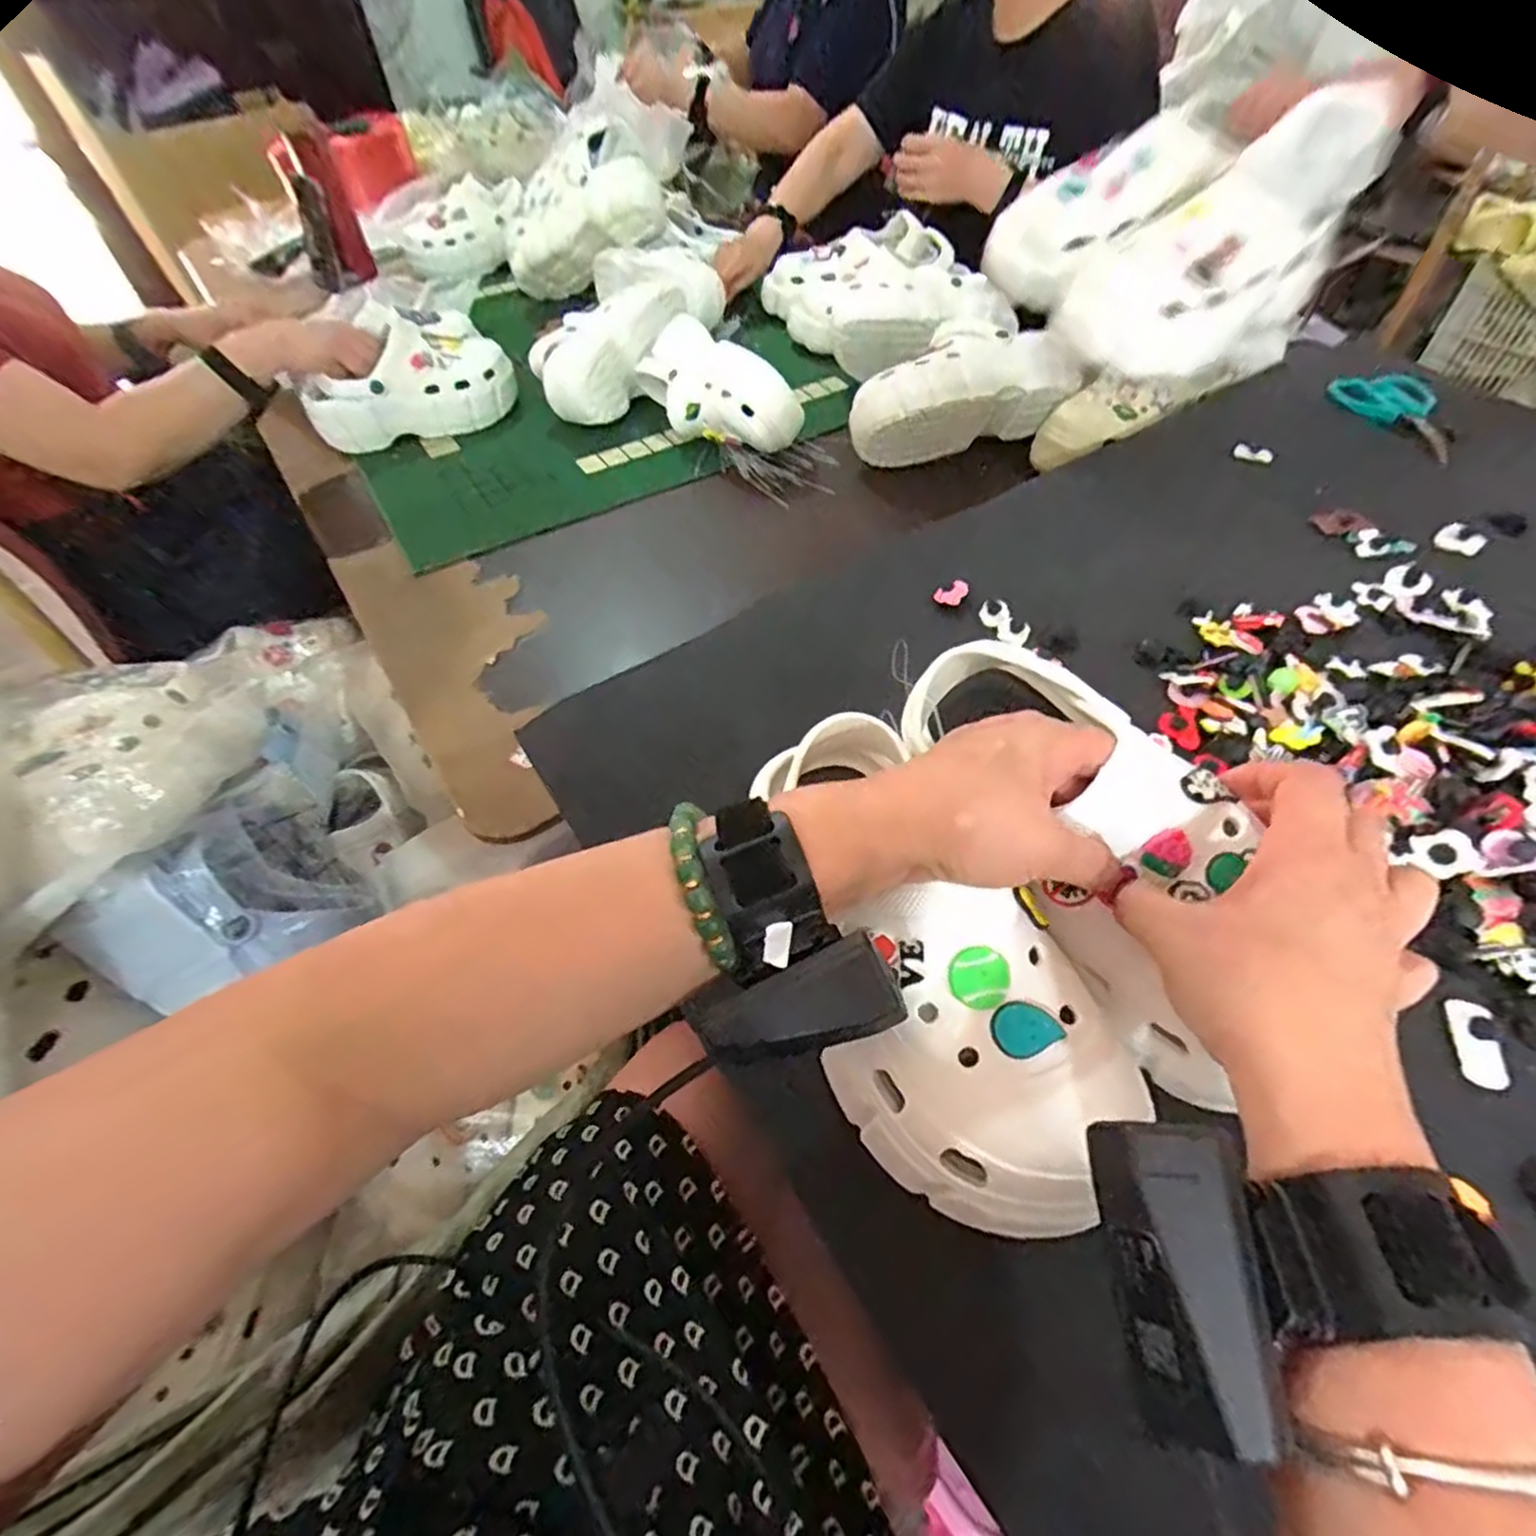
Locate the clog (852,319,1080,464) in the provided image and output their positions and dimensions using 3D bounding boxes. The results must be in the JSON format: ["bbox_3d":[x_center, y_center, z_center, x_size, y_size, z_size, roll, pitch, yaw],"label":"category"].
[{"bbox_3d":[0.221,-0.441,0.864,0.247,0.113,0.112,-8,51,-2],"label":"clog"}]

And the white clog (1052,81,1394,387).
[{"bbox_3d":[0.360,-0.425,0.598,0.208,0.164,0.120,-30,56,-19],"label":"white clog"}]

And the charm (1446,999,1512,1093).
[{"bbox_3d":[0.338,0.131,0.349,0.018,0.004,0.041,9,53,11],"label":"charm"}]

